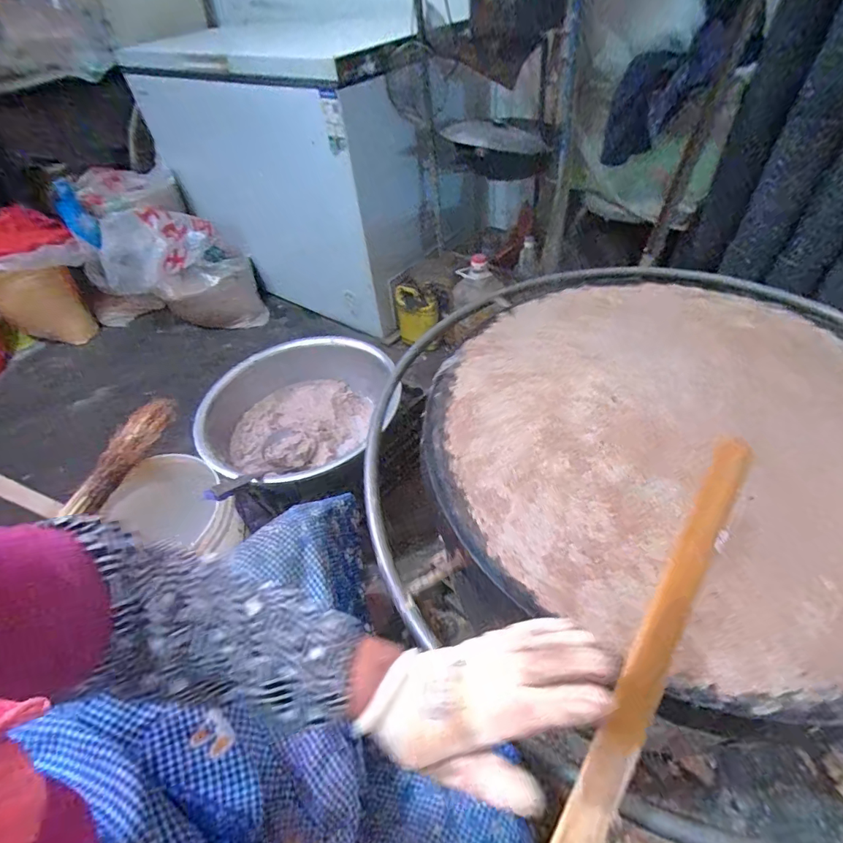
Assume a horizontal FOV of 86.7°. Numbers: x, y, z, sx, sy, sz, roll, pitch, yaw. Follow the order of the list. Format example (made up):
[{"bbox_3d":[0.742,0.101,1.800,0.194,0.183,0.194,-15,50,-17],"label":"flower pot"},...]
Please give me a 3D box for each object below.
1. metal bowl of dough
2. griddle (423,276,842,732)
[{"bbox_3d":[-0.252,-0.008,0.948,0.379,0.152,0.414,-4,45,4],"label":"metal bowl of dough"},{"bbox_3d":[0.325,0.003,0.559,0.591,0.042,0.594,27,55,29],"label":"griddle"}]

